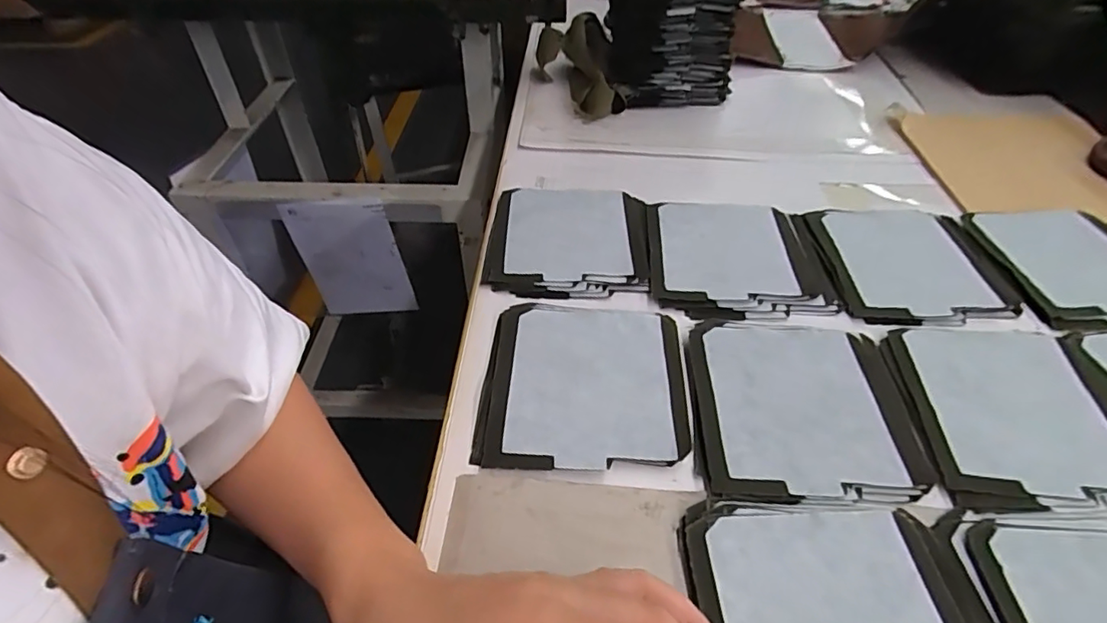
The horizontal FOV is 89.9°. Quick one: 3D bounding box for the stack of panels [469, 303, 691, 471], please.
[{"bbox_3d":[0.021,0.046,0.381,0.134,0.008,0.136,3,44,4],"label":"stack of panels"}]

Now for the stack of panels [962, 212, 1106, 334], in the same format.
[{"bbox_3d":[0.446,-0.045,0.473,0.125,0.015,0.148,-3,44,-3],"label":"stack of panels"}]

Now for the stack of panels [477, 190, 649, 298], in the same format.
[{"bbox_3d":[0.013,-0.066,0.488,0.136,0.015,0.141,3,44,3],"label":"stack of panels"}]

